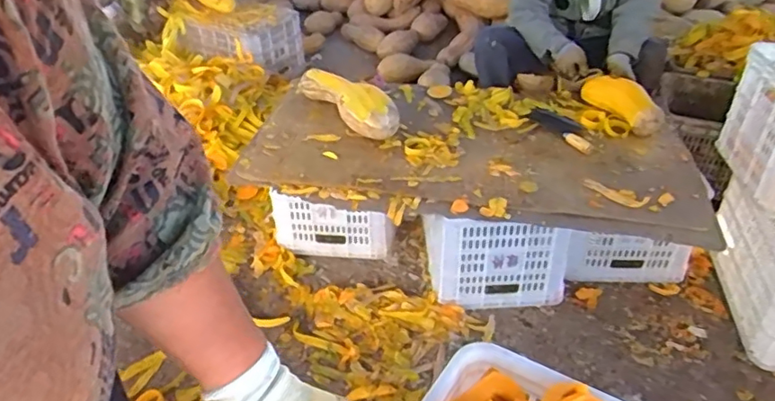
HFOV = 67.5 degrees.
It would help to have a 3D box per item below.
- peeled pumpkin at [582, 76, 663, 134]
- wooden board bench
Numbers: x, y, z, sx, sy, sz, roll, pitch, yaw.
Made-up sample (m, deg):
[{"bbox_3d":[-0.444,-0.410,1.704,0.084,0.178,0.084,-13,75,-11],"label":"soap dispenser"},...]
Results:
[{"bbox_3d":[0.677,-0.280,1.681,0.099,0.091,0.293,-16,39,-18],"label":"peeled pumpkin"},{"bbox_3d":[0.211,-0.128,1.584,1.174,0.062,0.582,10,38,15],"label":"wooden board bench"}]

